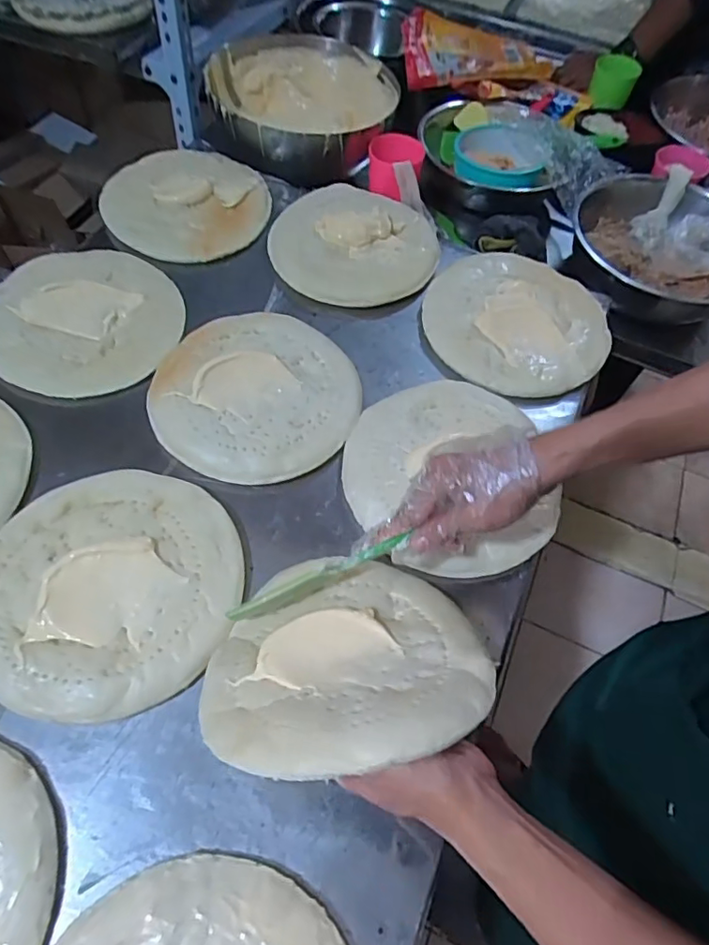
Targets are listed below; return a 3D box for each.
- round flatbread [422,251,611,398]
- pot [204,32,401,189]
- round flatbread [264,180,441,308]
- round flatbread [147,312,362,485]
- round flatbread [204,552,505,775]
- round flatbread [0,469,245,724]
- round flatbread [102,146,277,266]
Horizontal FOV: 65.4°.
[{"bbox_3d":[0.182,-0.173,0.621,0.201,0.013,0.196,2,59,-3],"label":"round flatbread"},{"bbox_3d":[-0.093,-0.538,0.826,0.261,0.108,0.266,2,59,-3],"label":"pot"},{"bbox_3d":[0.001,-0.279,0.667,0.188,0.027,0.188,2,59,-3],"label":"round flatbread"},{"bbox_3d":[-0.094,-0.083,0.542,0.187,0.027,0.196,2,59,-3],"label":"round flatbread"},{"bbox_3d":[-0.006,0.124,0.381,0.188,0.027,0.190,-5,23,2],"label":"round flatbread"},{"bbox_3d":[-0.194,0.085,0.437,0.195,0.021,0.195,3,57,-4],"label":"round flatbread"},{"bbox_3d":[-0.210,-0.344,0.692,0.197,0.022,0.196,2,59,-3],"label":"round flatbread"}]

